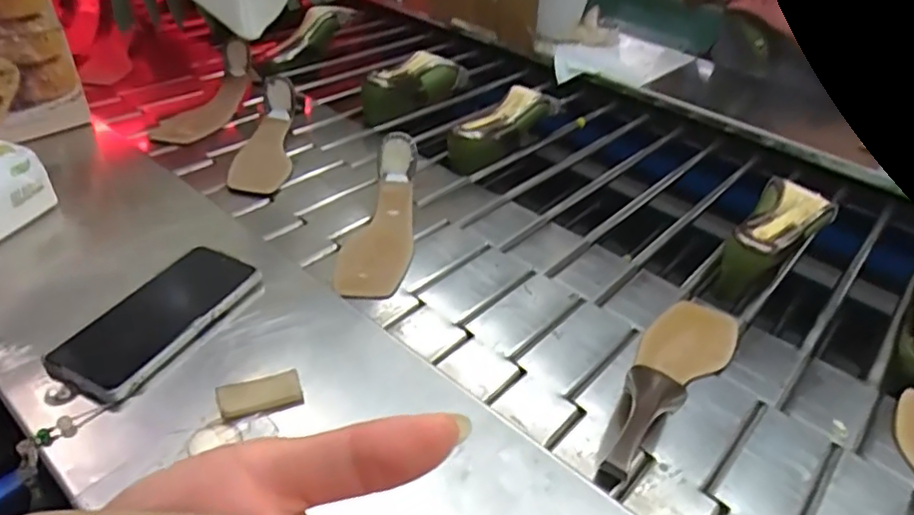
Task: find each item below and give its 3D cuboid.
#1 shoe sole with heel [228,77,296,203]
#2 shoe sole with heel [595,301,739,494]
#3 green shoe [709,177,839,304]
[{"bbox_3d":[-0.271,-0.178,0.844,0.074,0.059,0.267,-1,38,-9],"label":"shoe sole with heel"},{"bbox_3d":[0.193,0.089,0.538,0.073,0.072,0.257,30,43,28],"label":"shoe sole with heel"},{"bbox_3d":[0.374,-0.023,0.722,0.184,0.079,0.081,-32,50,-33],"label":"green shoe"}]

